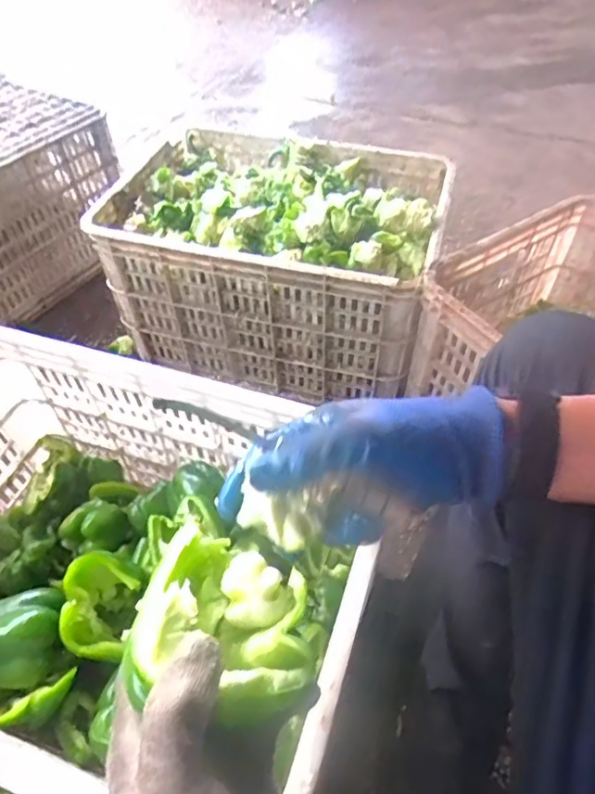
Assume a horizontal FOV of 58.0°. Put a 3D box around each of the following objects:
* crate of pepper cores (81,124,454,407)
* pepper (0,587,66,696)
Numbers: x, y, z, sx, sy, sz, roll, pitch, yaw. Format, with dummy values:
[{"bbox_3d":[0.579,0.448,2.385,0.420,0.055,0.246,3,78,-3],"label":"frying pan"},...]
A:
[{"bbox_3d":[-0.029,-0.234,0.901,0.499,0.277,0.336,14,51,13],"label":"crate of pepper cores"},{"bbox_3d":[-0.286,0.246,0.537,0.094,0.060,0.114,16,52,14],"label":"pepper"}]

